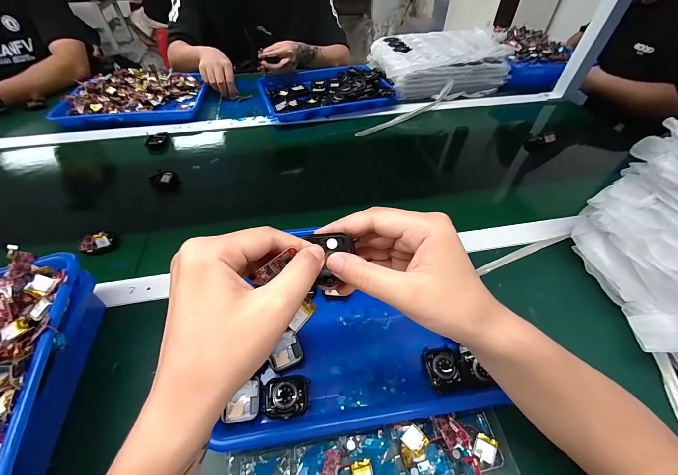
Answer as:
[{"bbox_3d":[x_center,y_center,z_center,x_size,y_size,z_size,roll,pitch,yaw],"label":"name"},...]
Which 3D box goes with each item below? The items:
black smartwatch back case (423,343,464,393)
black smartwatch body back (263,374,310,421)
[{"bbox_3d":[0.111,0.140,0.318,0.033,0.009,0.043,-6,49,-7],"label":"black smartwatch back case"},{"bbox_3d":[-0.053,0.161,0.300,0.043,0.008,0.038,-5,49,-6],"label":"black smartwatch body back"}]

